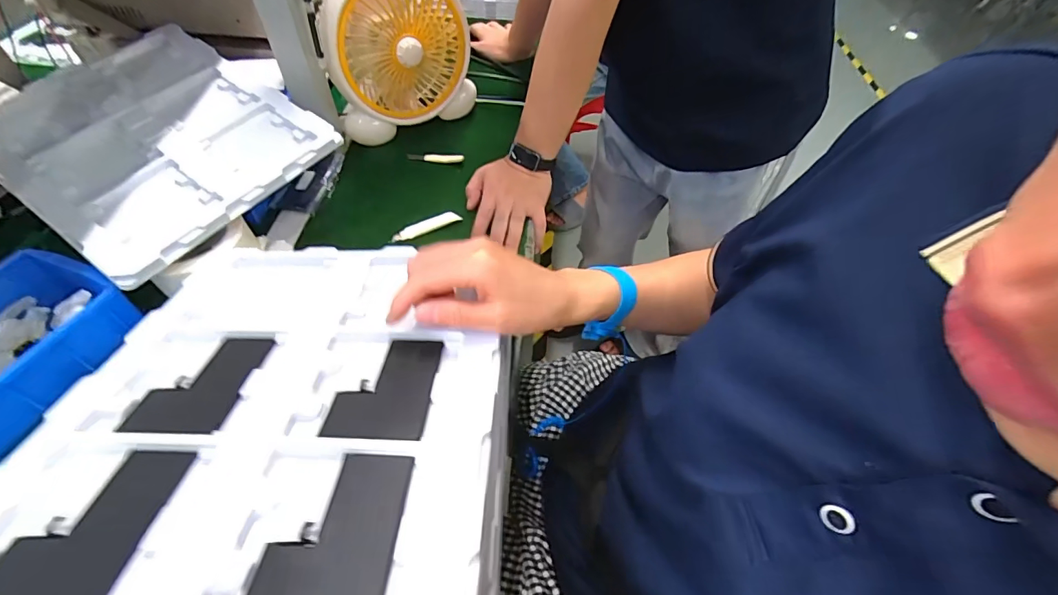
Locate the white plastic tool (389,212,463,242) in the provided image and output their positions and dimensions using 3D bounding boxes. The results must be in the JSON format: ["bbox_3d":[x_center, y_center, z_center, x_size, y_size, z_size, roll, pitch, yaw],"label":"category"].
[{"bbox_3d":[-0.135,-0.093,0.607,0.093,0.010,0.017,-26,57,-21],"label":"white plastic tool"}]

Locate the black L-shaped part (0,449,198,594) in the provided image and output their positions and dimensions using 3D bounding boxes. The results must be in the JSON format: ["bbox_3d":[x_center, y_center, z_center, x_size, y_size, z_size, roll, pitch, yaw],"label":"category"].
[{"bbox_3d":[-0.235,0.122,0.247,0.062,0.006,0.090,5,38,-3],"label":"black L-shaped part"}]

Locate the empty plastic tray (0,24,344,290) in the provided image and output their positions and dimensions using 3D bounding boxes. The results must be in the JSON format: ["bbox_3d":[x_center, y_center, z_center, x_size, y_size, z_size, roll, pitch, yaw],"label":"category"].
[{"bbox_3d":[-0.425,-0.197,0.542,0.304,0.018,0.299,36,62,11],"label":"empty plastic tray"}]

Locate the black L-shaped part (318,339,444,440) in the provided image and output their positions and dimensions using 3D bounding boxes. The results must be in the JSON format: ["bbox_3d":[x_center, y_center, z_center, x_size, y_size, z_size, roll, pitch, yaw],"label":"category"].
[{"bbox_3d":[-0.099,0.060,0.318,0.065,0.010,0.092,-3,36,4],"label":"black L-shaped part"}]

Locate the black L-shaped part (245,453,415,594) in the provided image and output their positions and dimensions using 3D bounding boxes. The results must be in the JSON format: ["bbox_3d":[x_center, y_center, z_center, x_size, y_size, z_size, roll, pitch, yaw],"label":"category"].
[{"bbox_3d":[-0.103,0.125,0.244,0.064,0.005,0.091,3,38,-1],"label":"black L-shaped part"}]

